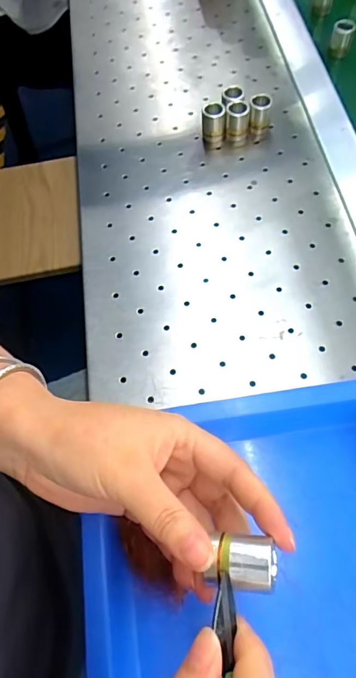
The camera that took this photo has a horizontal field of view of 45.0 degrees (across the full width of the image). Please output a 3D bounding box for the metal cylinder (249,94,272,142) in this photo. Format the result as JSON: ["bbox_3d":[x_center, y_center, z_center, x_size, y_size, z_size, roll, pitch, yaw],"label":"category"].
[{"bbox_3d":[0.082,-0.223,0.433,0.020,0.040,0.018,8,65,7],"label":"metal cylinder"}]

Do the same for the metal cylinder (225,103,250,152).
[{"bbox_3d":[0.060,-0.217,0.433,0.022,0.040,0.018,18,67,11],"label":"metal cylinder"}]

